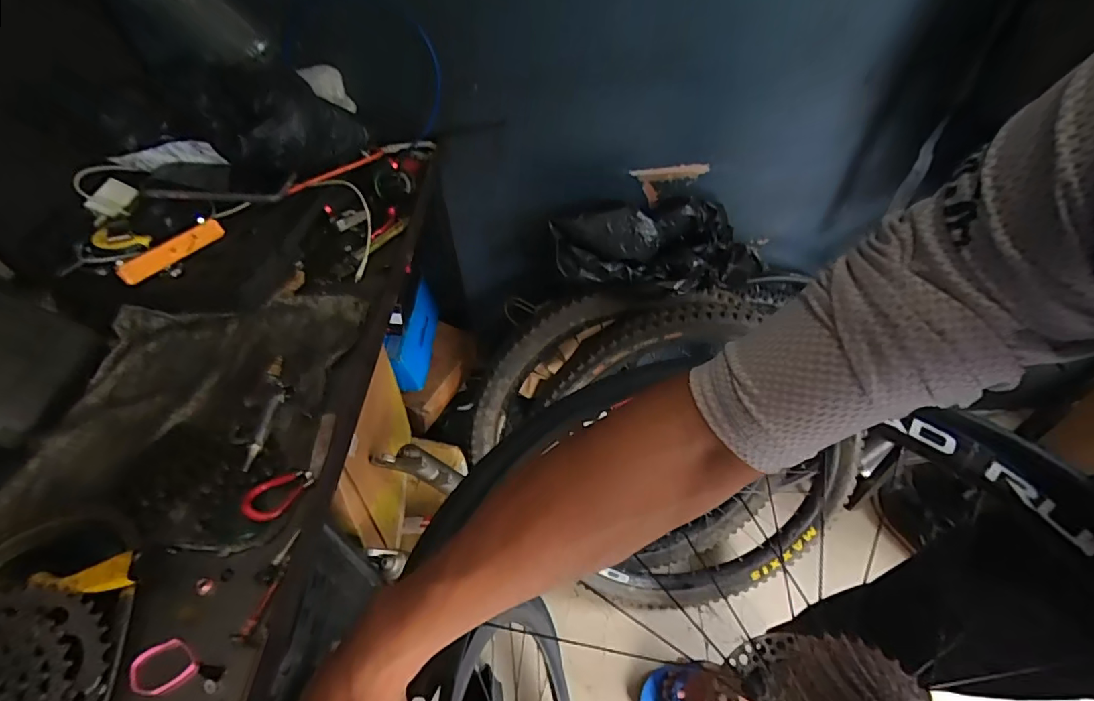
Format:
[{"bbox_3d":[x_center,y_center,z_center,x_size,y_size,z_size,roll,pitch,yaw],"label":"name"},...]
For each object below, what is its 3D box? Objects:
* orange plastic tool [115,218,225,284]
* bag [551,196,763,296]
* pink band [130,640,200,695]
[{"bbox_3d":[-0.418,-0.113,0.559,0.017,0.019,0.111,24,54,25],"label":"orange plastic tool"},{"bbox_3d":[0.213,-0.180,0.869,0.406,0.129,0.136,-1,45,-18],"label":"bag"},{"bbox_3d":[-0.258,0.213,0.334,0.039,0.004,0.034,31,57,29],"label":"pink band"}]

